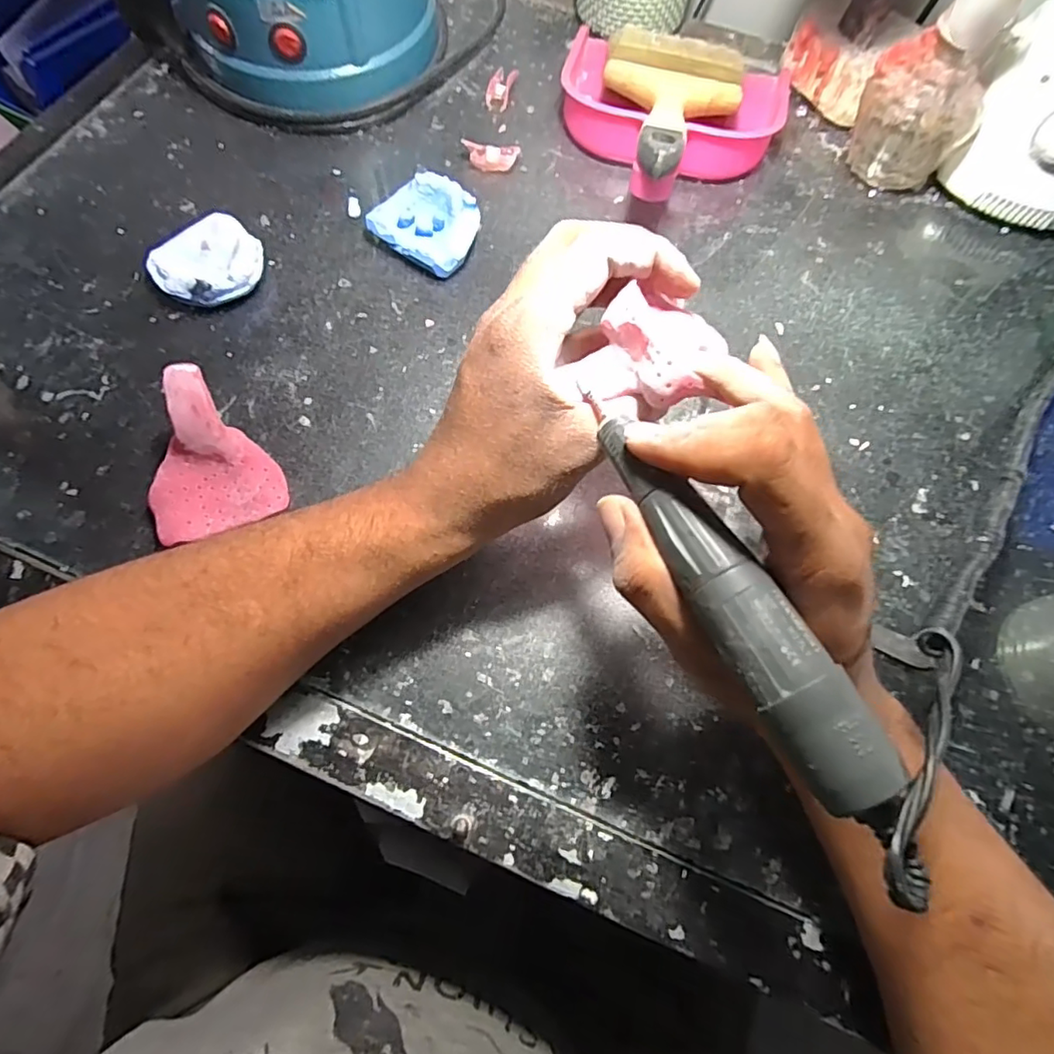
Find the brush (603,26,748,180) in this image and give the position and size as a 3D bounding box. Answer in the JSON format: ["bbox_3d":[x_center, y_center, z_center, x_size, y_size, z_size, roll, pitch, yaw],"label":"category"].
[{"bbox_3d":[0.094,-0.282,0.379,0.096,0.019,0.219,14,54,3],"label":"brush"}]

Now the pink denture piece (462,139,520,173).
[{"bbox_3d":[-0.024,-0.257,0.401,0.037,0.015,0.014,-2,69,-3],"label":"pink denture piece"}]

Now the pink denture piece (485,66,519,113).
[{"bbox_3d":[-0.020,-0.325,0.429,0.017,0.014,0.033,19,69,5],"label":"pink denture piece"}]

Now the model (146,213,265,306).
[{"bbox_3d":[-0.193,-0.160,0.352,0.061,0.020,0.059,-42,76,-16],"label":"model"}]

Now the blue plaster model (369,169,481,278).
[{"bbox_3d":[-0.063,-0.195,0.369,0.066,0.023,0.054,33,71,10],"label":"blue plaster model"}]

